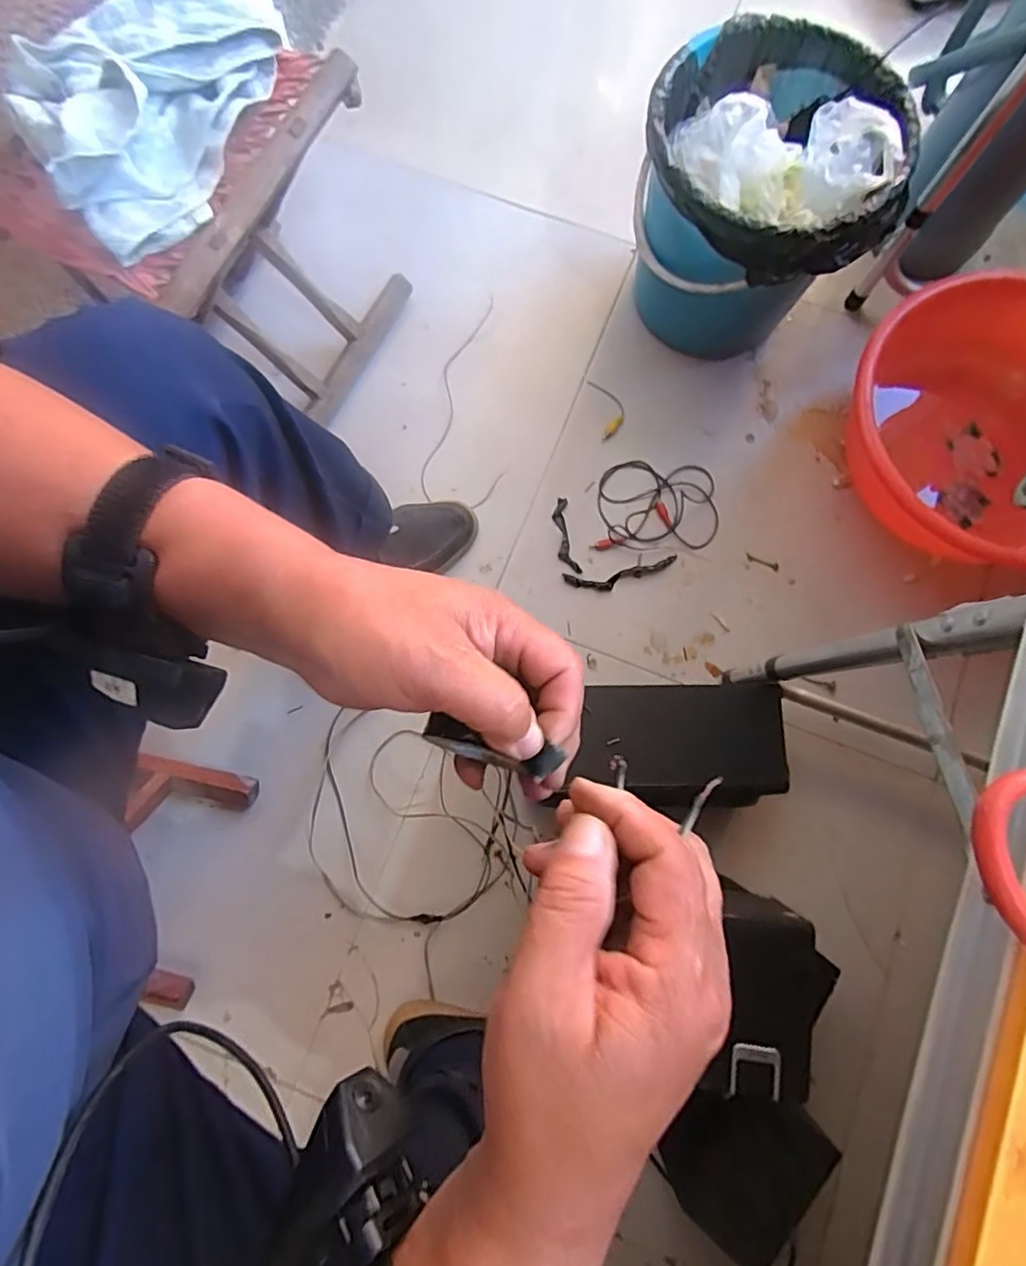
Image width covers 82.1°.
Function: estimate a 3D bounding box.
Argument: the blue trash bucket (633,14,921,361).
[{"bbox_3d":[0.278,-0.494,0.696,0.262,0.287,0.248,0,80,0],"label":"blue trash bucket"}]

